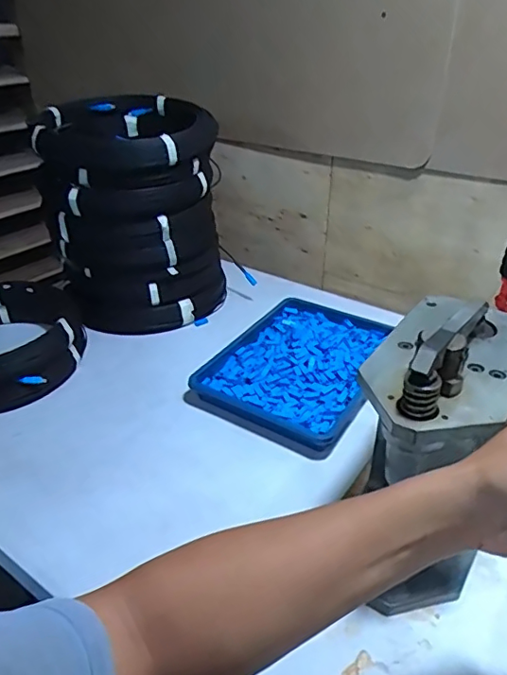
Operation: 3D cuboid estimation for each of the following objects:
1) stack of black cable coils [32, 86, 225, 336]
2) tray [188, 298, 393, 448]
[{"bbox_3d":[-0.210,-0.207,0.964,0.275,0.379,0.247,-16,35,-24],"label":"stack of black cable coils"},{"bbox_3d":[0.085,0.038,0.874,0.238,0.038,0.327,18,36,26],"label":"tray"}]

